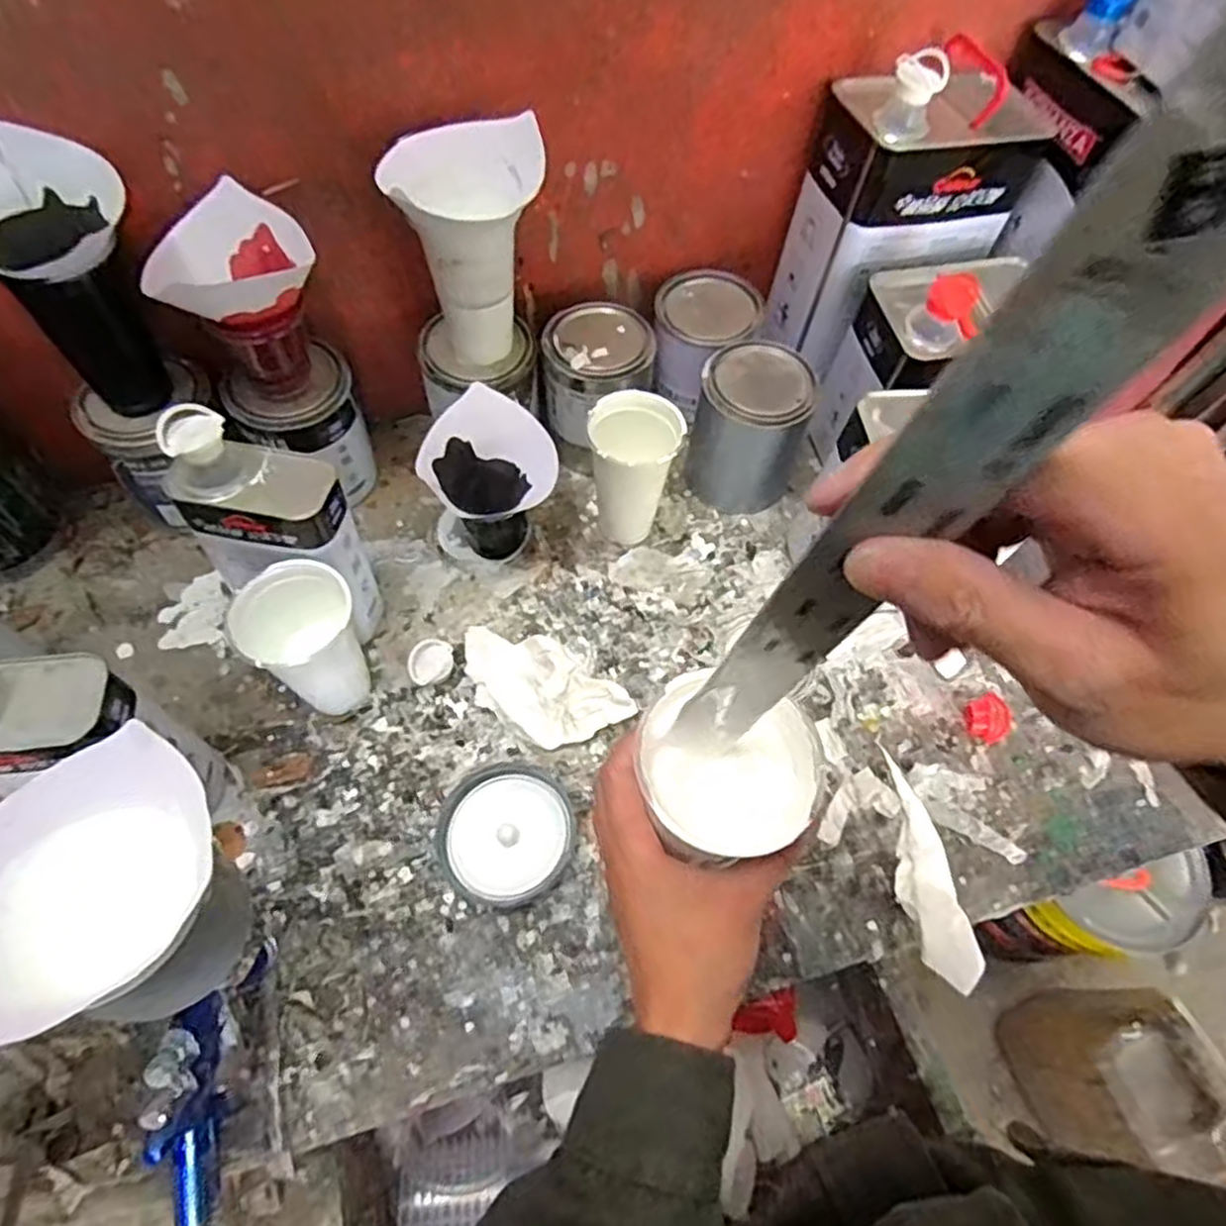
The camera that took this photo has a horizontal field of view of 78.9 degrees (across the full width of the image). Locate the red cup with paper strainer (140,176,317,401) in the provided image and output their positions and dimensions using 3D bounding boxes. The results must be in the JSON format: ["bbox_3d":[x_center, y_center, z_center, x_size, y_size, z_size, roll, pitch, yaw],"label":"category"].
[{"bbox_3d":[-0.294,-0.248,0.601,0.114,0.127,0.088,-21,65,-15],"label":"red cup with paper strainer"}]

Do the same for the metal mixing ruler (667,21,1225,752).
[{"bbox_3d":[0.064,-0.007,0.211,0.032,0.300,0.006,8,65,-6],"label":"metal mixing ruler"}]

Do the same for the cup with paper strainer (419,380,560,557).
[{"bbox_3d":[-0.116,-0.118,0.695,0.112,0.134,0.099,-34,69,-20],"label":"cup with paper strainer"}]

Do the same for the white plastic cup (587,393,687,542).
[{"bbox_3d":[0.017,-0.126,0.696,0.082,0.146,0.078,2,61,-3],"label":"white plastic cup"}]

